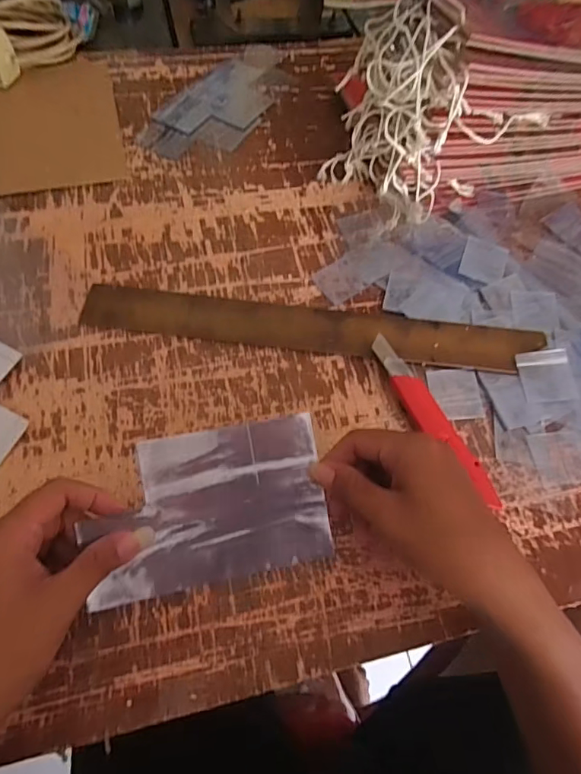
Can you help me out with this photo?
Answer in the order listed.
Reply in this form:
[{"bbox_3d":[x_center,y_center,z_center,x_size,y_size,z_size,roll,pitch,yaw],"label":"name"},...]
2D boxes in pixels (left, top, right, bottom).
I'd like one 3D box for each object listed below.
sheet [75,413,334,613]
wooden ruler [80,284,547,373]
[{"bbox_3d":[-0.057,0.088,0.351,0.168,0.016,0.110,-9,89,-15],"label":"sheet"},{"bbox_3d":[0.020,-0.056,0.451,0.424,0.011,0.047,7,61,0],"label":"wooden ruler"}]

